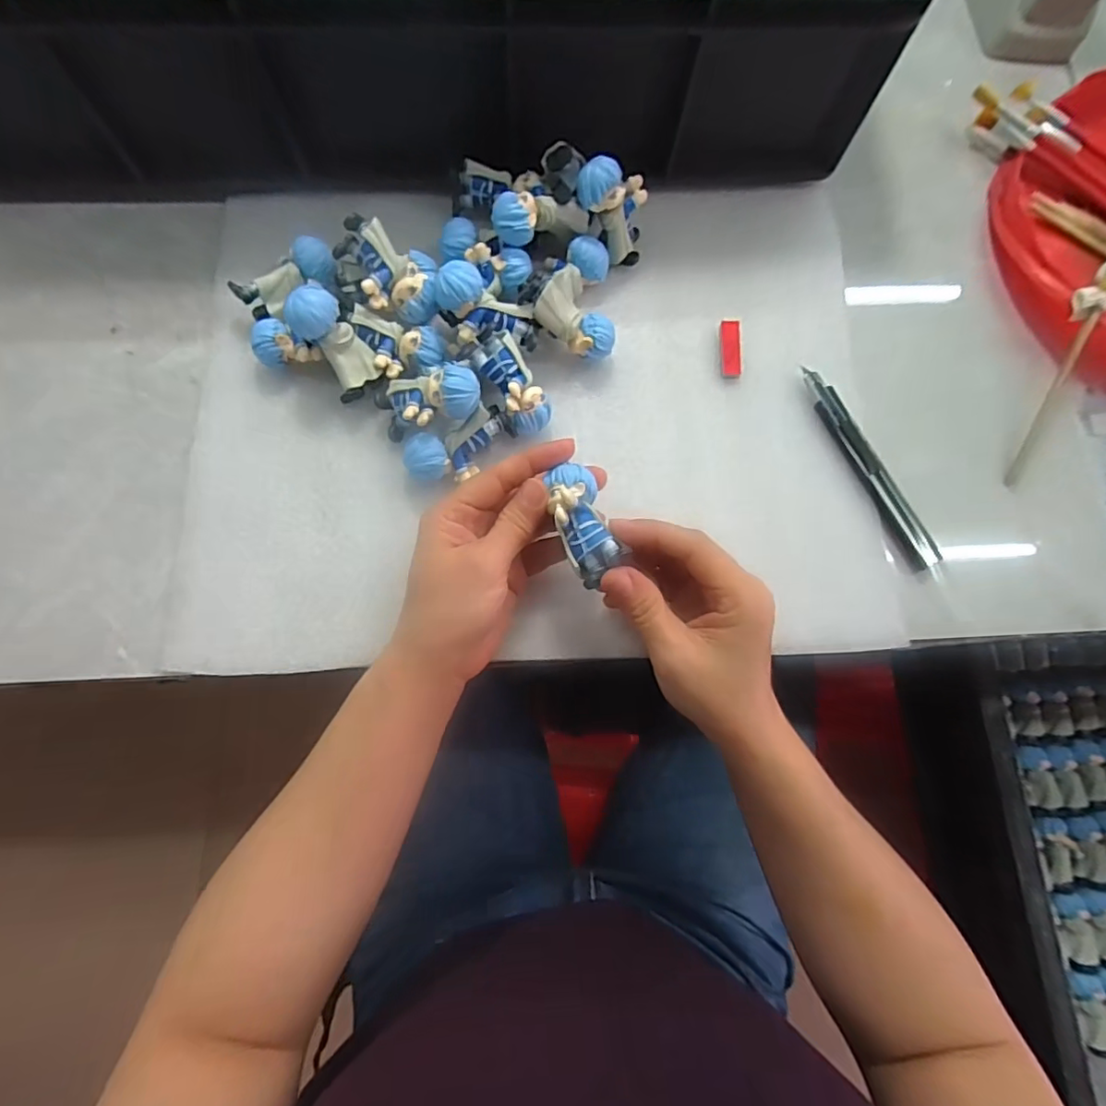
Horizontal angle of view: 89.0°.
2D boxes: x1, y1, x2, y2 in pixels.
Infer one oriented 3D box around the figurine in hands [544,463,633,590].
[{"bbox_3d":[0.015,-0.014,0.267,0.027,0.018,0.060,-17,81,-6],"label":"figurine in hands"}]

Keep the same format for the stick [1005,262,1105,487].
[{"bbox_3d":[0.310,-0.109,0.344,0.018,0.017,0.142,19,100,5],"label":"stick"}]

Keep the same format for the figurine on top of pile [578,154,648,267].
[{"bbox_3d":[0.037,-0.213,0.349,0.035,0.062,0.030,-43,56,1],"label":"figurine on top of pile"}]

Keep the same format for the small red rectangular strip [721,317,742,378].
[{"bbox_3d":[0.114,-0.131,0.357,0.013,0.006,0.038,3,76,-1],"label":"small red rectangular strip"}]

